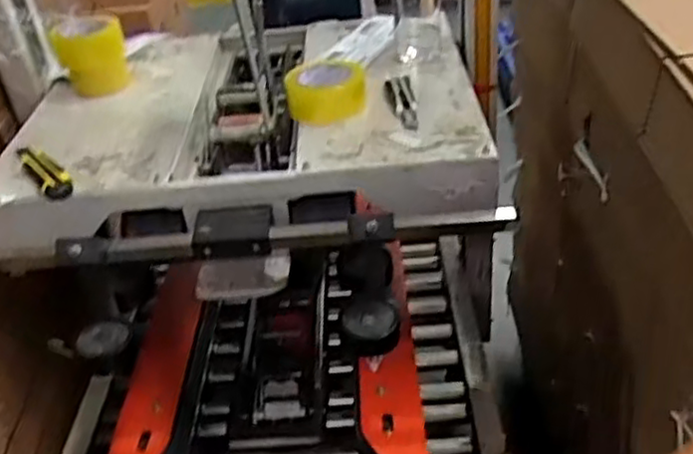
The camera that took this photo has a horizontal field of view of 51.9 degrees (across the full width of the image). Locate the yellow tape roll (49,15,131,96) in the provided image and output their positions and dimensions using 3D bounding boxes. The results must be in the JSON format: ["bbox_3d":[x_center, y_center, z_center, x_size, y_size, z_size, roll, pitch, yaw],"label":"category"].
[{"bbox_3d":[-0.405,-0.269,1.138,0.105,0.110,0.101,-18,36,-17],"label":"yellow tape roll"}]

